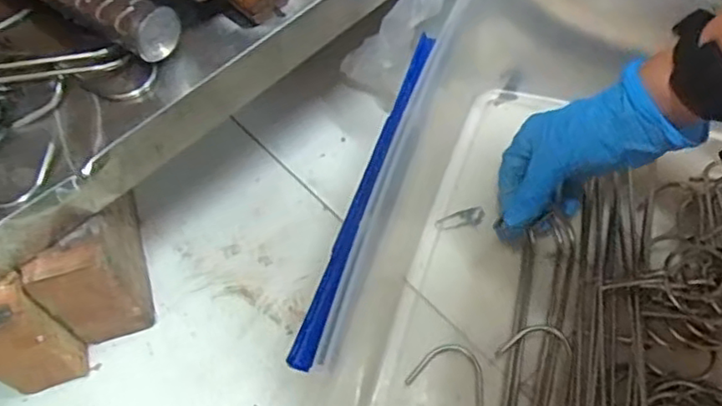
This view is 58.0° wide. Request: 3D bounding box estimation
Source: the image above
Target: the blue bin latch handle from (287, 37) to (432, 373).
[{"bbox_3d":[0.006,-0.016,0.431,0.013,0.014,0.268,15,61,11],"label":"blue bin latch handle"}]

